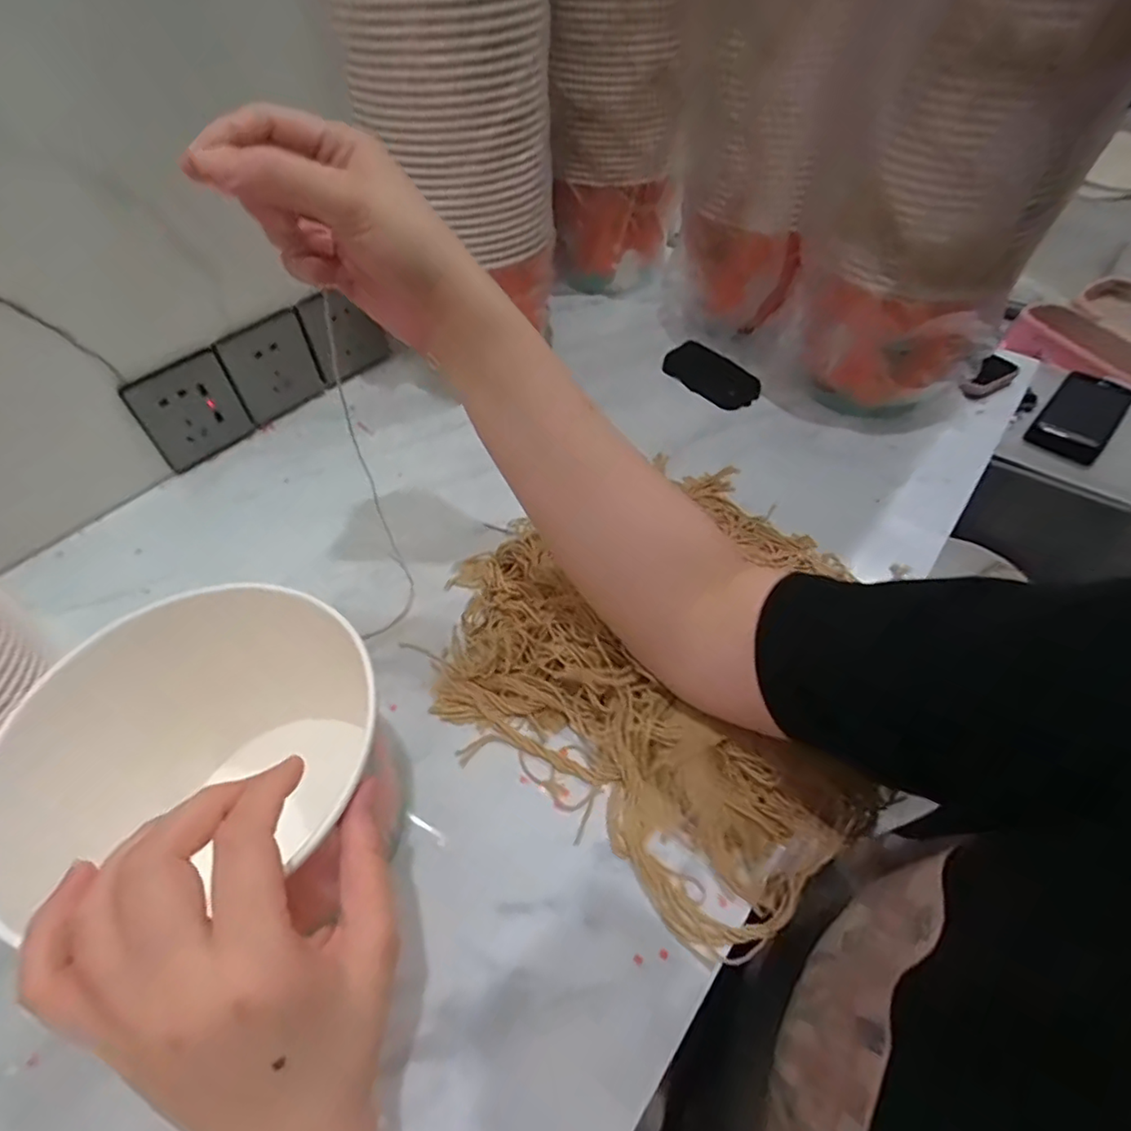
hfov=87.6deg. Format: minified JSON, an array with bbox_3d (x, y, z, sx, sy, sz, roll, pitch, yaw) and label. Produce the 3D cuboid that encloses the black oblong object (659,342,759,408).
[{"bbox_3d":[0.155,-0.206,0.628,0.047,0.024,0.108,-37,60,-25],"label":"black oblong object"}]

